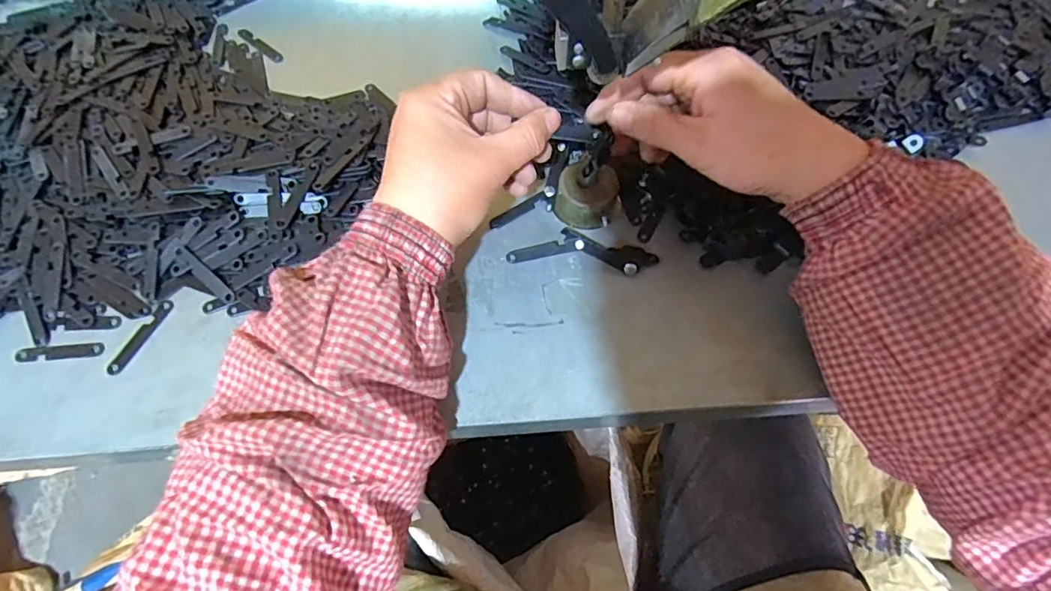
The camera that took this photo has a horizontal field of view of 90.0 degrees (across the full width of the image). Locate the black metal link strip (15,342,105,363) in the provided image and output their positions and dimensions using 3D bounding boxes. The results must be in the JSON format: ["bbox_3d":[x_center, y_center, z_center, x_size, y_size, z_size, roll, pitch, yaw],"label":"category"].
[{"bbox_3d":[-0.287,0.035,0.324,0.052,0.004,0.009,-5,67,-1],"label":"black metal link strip"}]

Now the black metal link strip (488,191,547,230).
[{"bbox_3d":[-0.005,-0.059,0.364,0.045,0.004,0.009,-31,68,-6],"label":"black metal link strip"}]

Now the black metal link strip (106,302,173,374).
[{"bbox_3d":[-0.238,0.025,0.325,0.010,0.004,0.051,25,70,11],"label":"black metal link strip"}]

